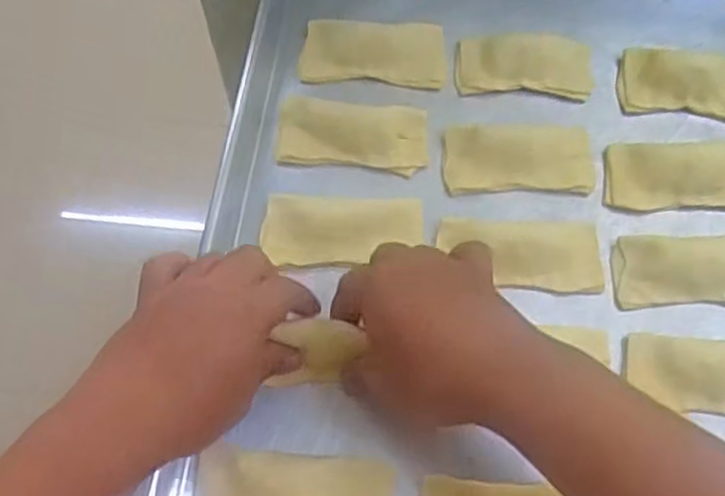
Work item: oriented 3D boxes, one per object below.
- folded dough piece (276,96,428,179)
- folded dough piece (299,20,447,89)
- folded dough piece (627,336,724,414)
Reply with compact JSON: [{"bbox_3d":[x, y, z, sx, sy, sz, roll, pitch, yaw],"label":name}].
[{"bbox_3d":[-0.007,-0.079,0.508,0.102,0.007,0.053,5,68,2],"label":"folded dough piece"},{"bbox_3d":[0.009,-0.144,0.537,0.103,0.005,0.055,3,68,1],"label":"folded dough piece"},{"bbox_3d":[0.216,0.078,0.438,0.104,0.020,0.047,2,68,1],"label":"folded dough piece"}]

